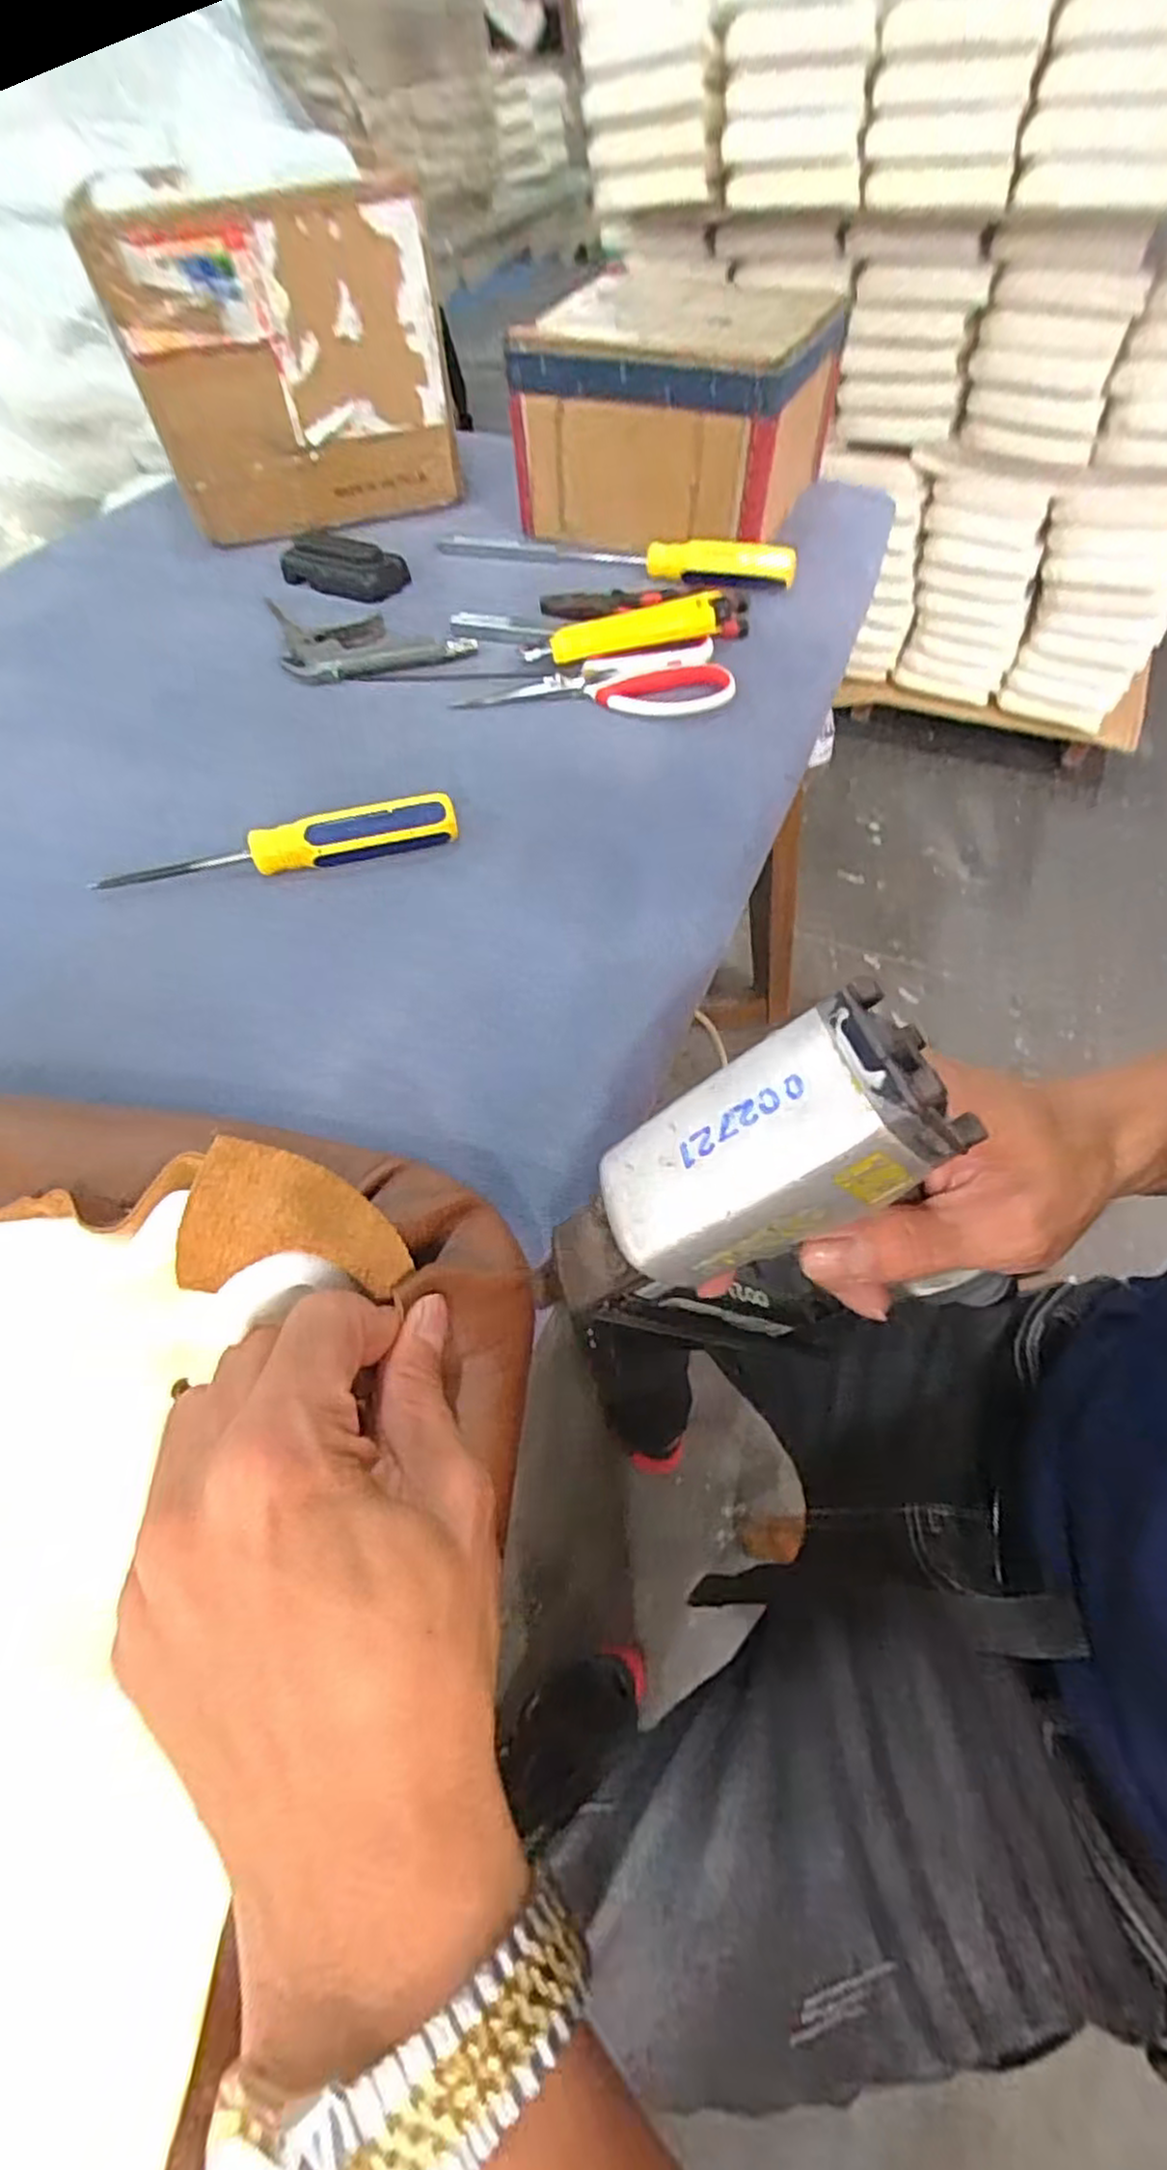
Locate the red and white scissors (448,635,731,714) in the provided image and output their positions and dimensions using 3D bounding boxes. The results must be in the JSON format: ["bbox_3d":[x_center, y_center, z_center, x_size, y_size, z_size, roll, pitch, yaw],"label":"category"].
[{"bbox_3d":[0.010,-0.268,0.514,0.175,0.019,0.072,-12,56,-5],"label":"red and white scissors"}]

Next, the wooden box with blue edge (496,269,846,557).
[{"bbox_3d":[0.073,-0.540,0.623,0.219,0.137,0.170,20,59,16],"label":"wooden box with blue edge"}]

